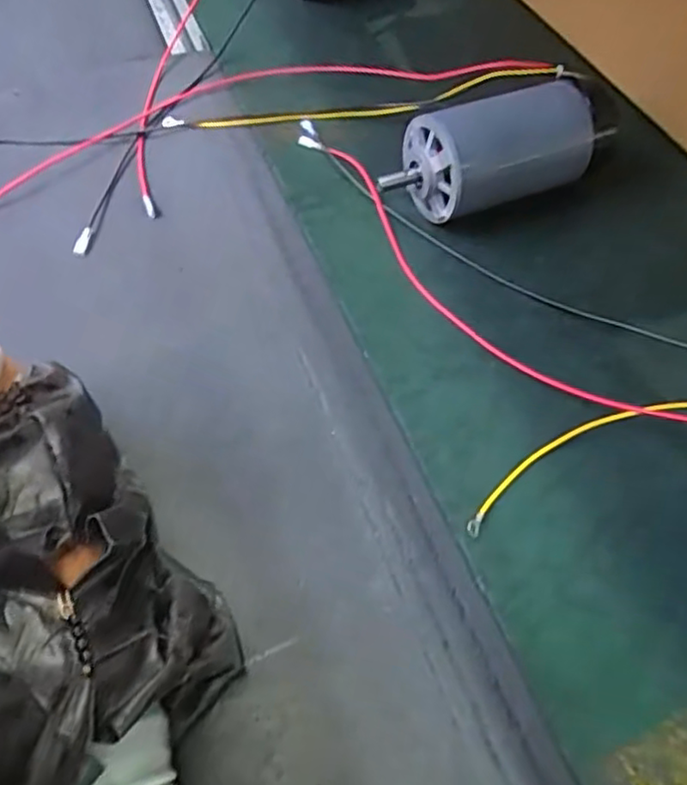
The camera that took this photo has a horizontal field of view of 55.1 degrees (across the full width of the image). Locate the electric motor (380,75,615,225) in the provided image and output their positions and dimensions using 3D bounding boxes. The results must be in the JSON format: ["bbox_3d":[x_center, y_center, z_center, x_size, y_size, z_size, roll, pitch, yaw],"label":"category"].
[{"bbox_3d":[0.114,-0.191,0.525,0.182,0.075,0.069,-21,57,-16],"label":"electric motor"}]

